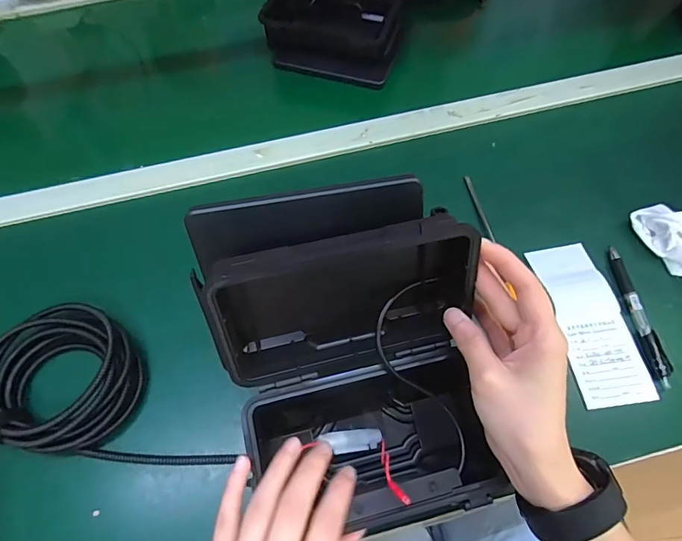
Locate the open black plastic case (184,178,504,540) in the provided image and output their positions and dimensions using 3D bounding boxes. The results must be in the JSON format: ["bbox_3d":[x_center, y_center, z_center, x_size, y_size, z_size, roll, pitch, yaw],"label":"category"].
[{"bbox_3d":[0.013,0.069,0.338,0.175,0.164,0.217,-15,62,-6],"label":"open black plastic case"}]

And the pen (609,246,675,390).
[{"bbox_3d":[0.289,0.040,0.437,0.013,0.009,0.142,-6,61,0],"label":"pen"}]

